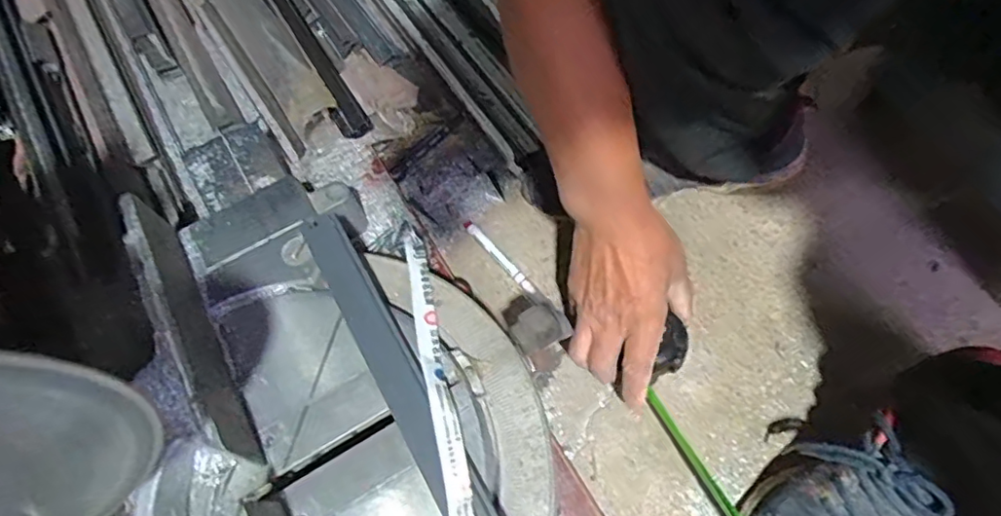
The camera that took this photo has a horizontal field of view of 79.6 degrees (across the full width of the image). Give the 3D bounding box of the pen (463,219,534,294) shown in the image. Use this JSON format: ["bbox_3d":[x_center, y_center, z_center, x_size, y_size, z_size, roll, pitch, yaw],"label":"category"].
[{"bbox_3d":[-0.003,-0.003,0.608,0.011,0.013,0.107,-37,69,-15],"label":"pen"}]

